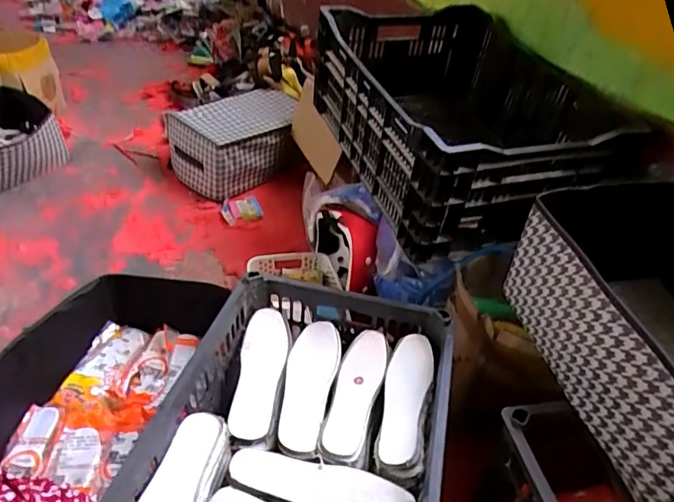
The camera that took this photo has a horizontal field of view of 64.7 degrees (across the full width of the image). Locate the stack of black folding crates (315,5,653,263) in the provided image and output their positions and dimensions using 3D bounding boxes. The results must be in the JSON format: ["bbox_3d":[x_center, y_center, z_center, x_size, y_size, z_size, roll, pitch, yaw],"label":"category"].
[{"bbox_3d":[0.252,-0.267,1.069,0.455,0.253,0.641,-13,40,-16],"label":"stack of black folding crates"}]

